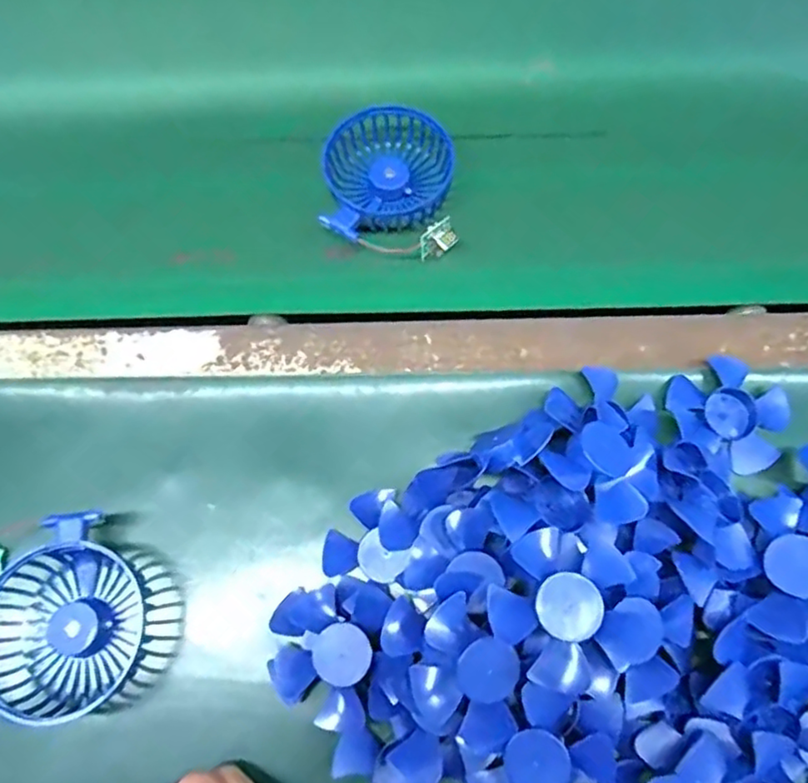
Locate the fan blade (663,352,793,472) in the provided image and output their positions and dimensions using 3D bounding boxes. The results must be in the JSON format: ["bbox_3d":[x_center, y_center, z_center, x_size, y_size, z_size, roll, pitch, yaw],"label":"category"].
[{"bbox_3d":[0.198,0.011,0.385,0.070,0.015,0.067,-1,71,2],"label":"fan blade"}]

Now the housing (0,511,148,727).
[{"bbox_3d":[-0.192,0.126,0.348,0.074,0.033,0.097,-25,72,-6],"label":"housing"}]

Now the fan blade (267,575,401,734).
[{"bbox_3d":[-0.038,0.142,0.339,0.067,0.019,0.075,-4,71,1],"label":"fan blade"}]

